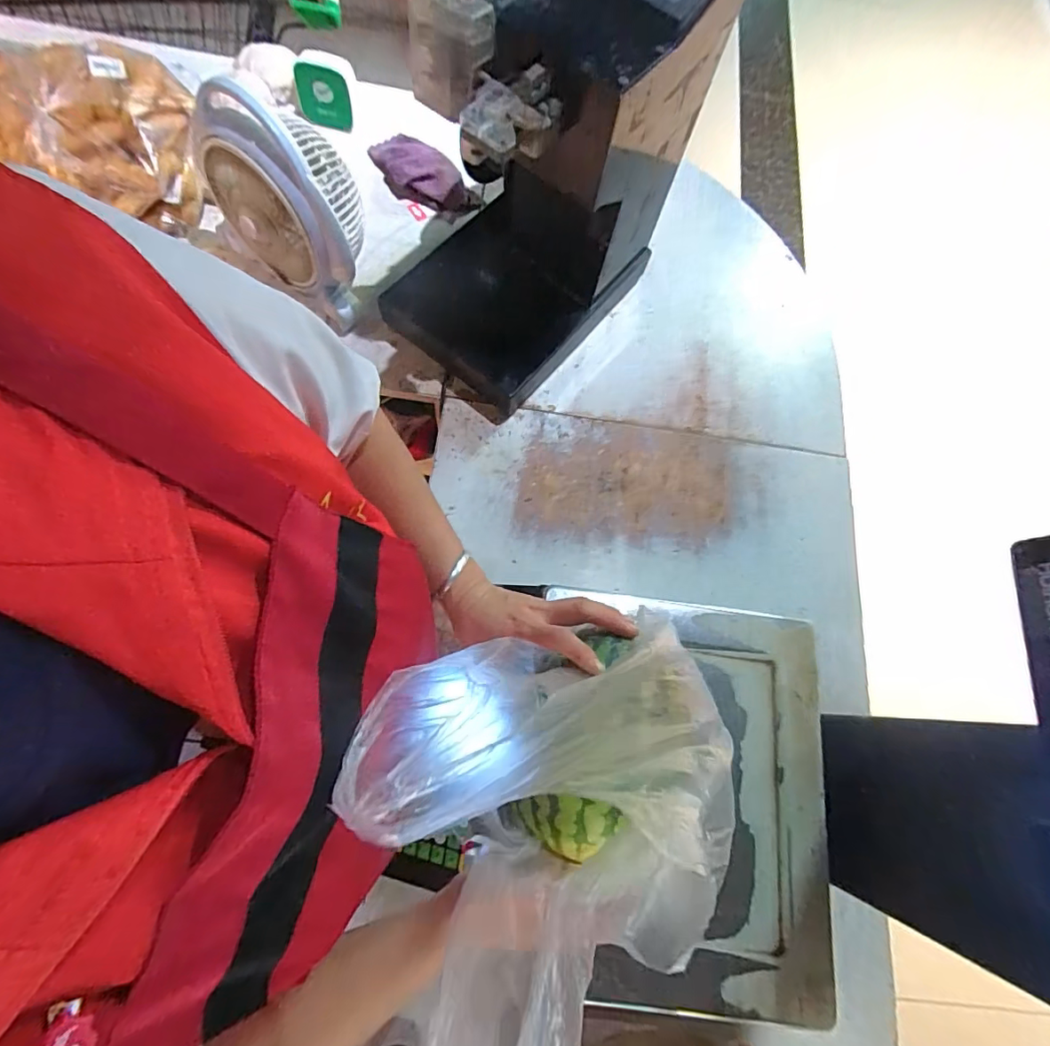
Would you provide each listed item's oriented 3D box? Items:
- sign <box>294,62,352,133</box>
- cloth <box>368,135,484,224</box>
[{"bbox_3d":[-0.352,-0.747,0.904,0.091,0.087,0.016,13,60,-4],"label":"sign"},{"bbox_3d":[-0.179,-0.605,0.900,0.241,0.063,0.084,36,73,7],"label":"cloth"}]

